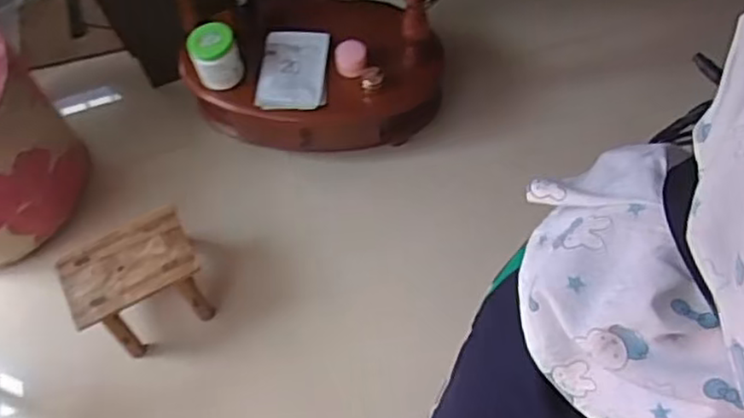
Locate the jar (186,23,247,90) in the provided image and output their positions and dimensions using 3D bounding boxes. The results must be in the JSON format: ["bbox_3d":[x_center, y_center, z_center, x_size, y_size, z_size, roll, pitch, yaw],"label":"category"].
[{"bbox_3d":[-0.341,-0.335,1.475,0.102,0.097,0.099,-24,63,-9],"label":"jar"}]

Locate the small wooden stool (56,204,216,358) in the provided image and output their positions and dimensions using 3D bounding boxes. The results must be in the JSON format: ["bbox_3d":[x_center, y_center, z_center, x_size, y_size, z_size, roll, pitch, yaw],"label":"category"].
[{"bbox_3d":[-0.473,0.162,1.421,0.254,0.202,0.192,-26,64,-11],"label":"small wooden stool"}]

